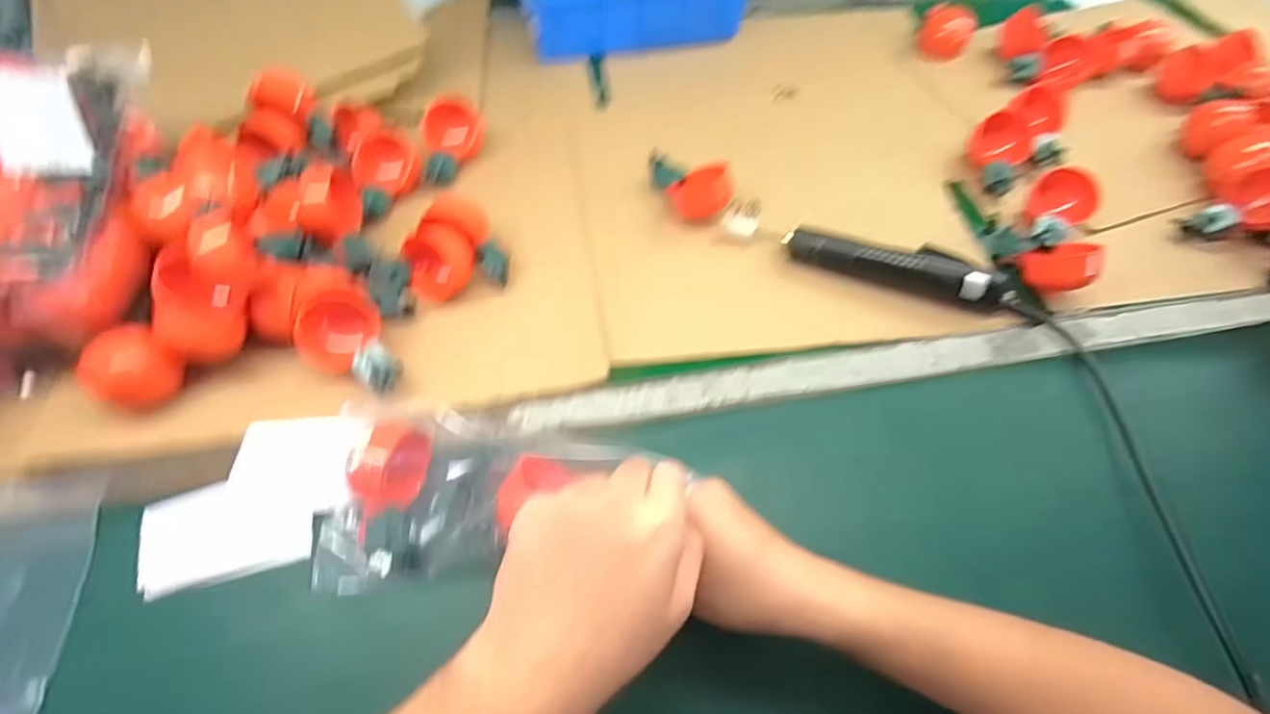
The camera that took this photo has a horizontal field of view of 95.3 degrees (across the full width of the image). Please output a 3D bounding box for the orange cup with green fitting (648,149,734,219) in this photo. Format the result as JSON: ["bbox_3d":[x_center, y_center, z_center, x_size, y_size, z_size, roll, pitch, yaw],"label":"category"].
[{"bbox_3d":[0.055,-0.186,0.610,0.052,0.043,0.101,-27,61,-16],"label":"orange cup with green fitting"}]

